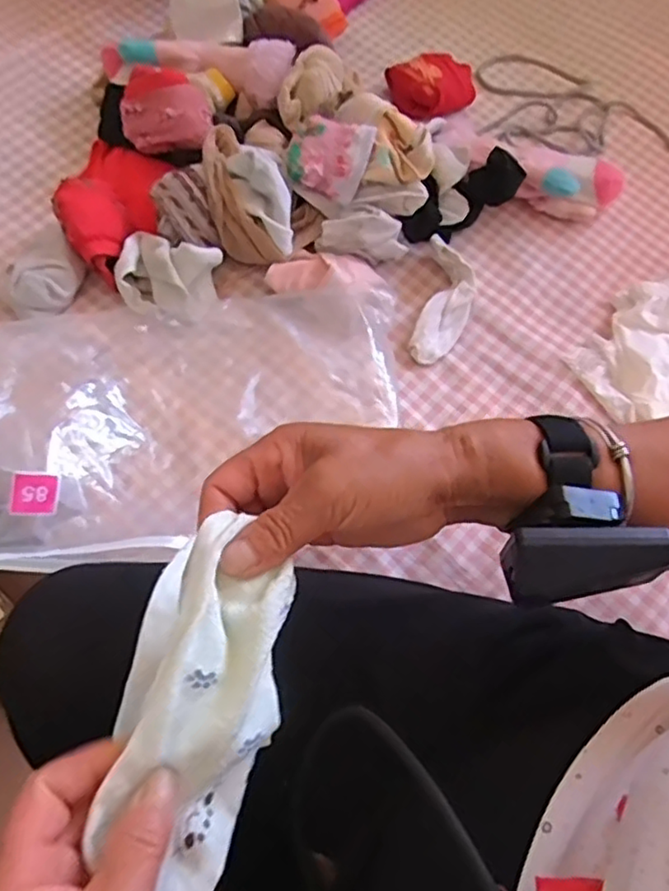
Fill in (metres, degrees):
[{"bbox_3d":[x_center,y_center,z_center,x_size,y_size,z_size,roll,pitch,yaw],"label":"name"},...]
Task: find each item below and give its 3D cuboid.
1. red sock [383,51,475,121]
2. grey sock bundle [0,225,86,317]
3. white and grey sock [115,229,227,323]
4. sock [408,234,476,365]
[{"bbox_3d":[0.111,-0.399,0.698,0.097,0.040,0.066,-16,68,-10],"label":"red sock"},{"bbox_3d":[-0.260,-0.152,0.566,0.060,0.044,0.083,29,68,9],"label":"grey sock bundle"},{"bbox_3d":[-0.151,-0.151,0.569,0.084,0.050,0.063,18,66,5],"label":"white and grey sock"},{"bbox_3d":[0.106,-0.139,0.593,0.048,0.033,0.131,13,66,2],"label":"sock"}]

